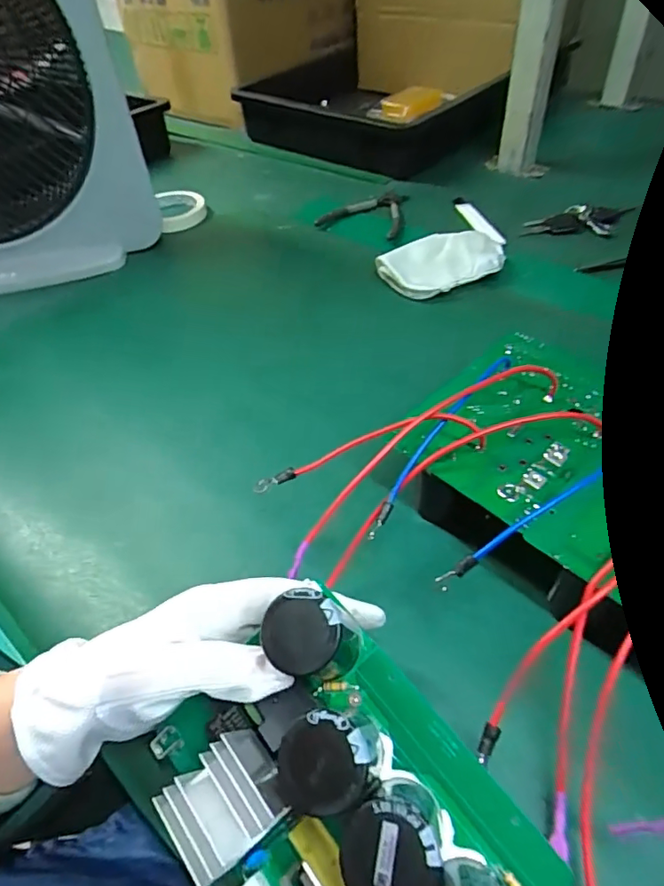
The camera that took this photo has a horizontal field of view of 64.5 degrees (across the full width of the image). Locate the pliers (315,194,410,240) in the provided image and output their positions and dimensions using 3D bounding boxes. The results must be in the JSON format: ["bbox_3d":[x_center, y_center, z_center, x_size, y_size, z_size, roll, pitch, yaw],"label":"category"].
[{"bbox_3d":[0.041,-0.306,0.706,0.107,0.013,0.134,5,48,11],"label":"pliers"}]

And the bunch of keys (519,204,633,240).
[{"bbox_3d":[0.307,-0.270,0.645,0.133,0.021,0.056,-4,46,1],"label":"bunch of keys"}]

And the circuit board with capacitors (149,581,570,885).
[{"bbox_3d":[0.007,0.145,0.209,0.110,0.087,0.141,-33,53,-24],"label":"circuit board with capacitors"}]

